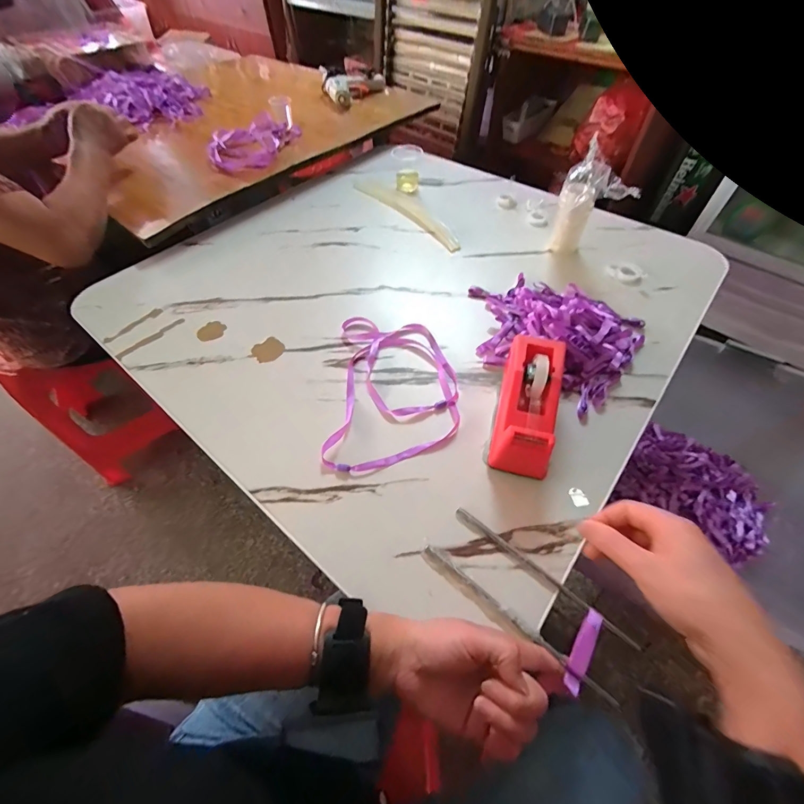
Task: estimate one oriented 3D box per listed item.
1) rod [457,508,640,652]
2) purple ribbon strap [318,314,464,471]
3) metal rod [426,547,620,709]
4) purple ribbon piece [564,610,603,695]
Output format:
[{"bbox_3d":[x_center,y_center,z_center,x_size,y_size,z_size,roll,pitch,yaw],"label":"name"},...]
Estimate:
[{"bbox_3d":[0.127,0.159,0.335,0.179,0.004,0.012,34,62,22],"label":"rod"},{"bbox_3d":[-0.008,-0.025,0.457,0.154,0.017,0.237,0,55,1],"label":"purple ribbon strap"},{"bbox_3d":[0.094,0.187,0.310,0.180,0.006,0.009,34,62,22],"label":"metal rod"},{"bbox_3d":[0.149,0.202,0.294,0.013,0.009,0.063,27,66,19],"label":"purple ribbon piece"}]

